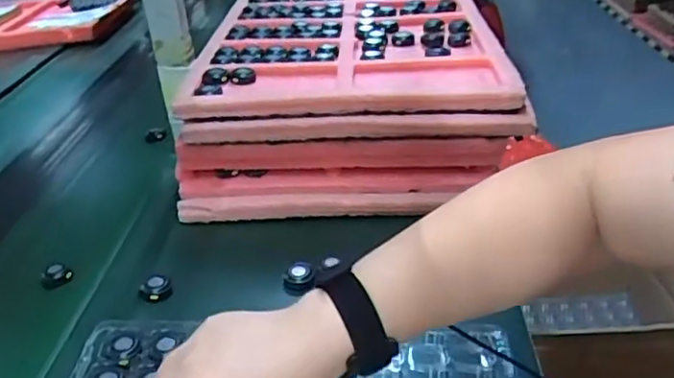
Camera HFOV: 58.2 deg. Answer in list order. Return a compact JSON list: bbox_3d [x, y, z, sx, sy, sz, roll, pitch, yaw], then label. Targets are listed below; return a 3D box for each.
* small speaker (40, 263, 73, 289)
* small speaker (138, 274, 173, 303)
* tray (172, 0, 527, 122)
[{"bbox_3d":[-0.287,0.089,0.618,0.029,0.016,0.024,-22,35,-26],"label":"small speaker"},{"bbox_3d":[-0.173,0.098,0.577,0.029,0.021,0.022,-16,32,-17],"label":"small speaker"},{"bbox_3d":[0.016,-0.216,0.837,0.364,0.028,0.496,-2,30,3],"label":"tray"}]

